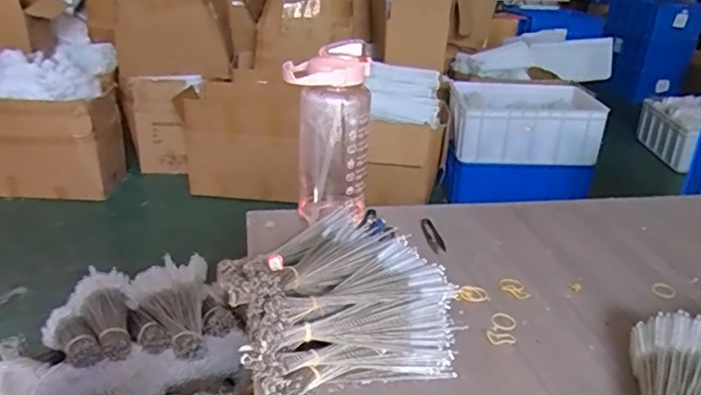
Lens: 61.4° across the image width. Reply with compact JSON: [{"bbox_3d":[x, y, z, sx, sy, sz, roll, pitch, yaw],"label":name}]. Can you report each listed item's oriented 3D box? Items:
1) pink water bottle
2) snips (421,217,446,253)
[{"bbox_3d":[-0.036,-0.090,0.924,0.128,0.266,0.086,3,25,0],"label":"pink water bottle"},{"bbox_3d":[0.133,0.062,0.954,0.027,0.009,0.103,0,25,-7],"label":"snips"}]

